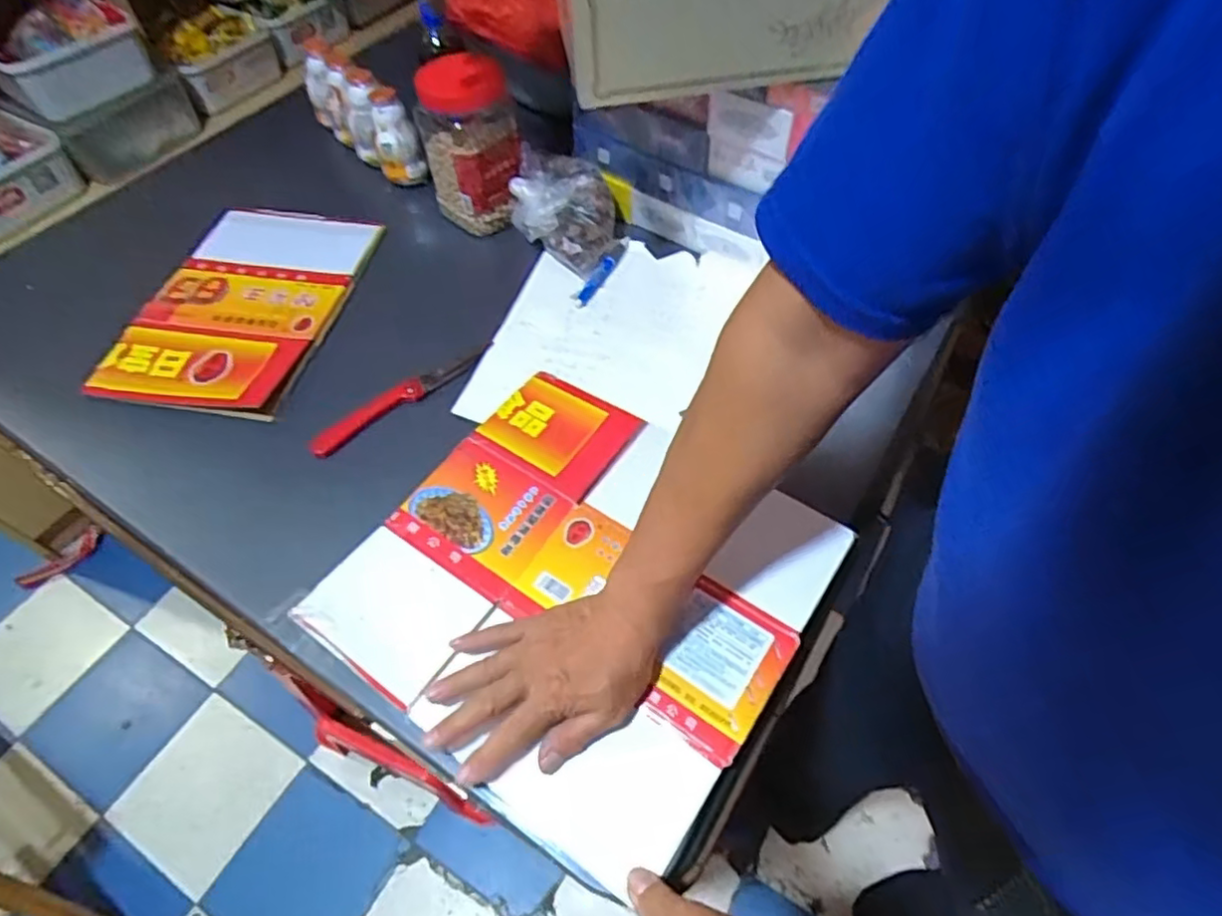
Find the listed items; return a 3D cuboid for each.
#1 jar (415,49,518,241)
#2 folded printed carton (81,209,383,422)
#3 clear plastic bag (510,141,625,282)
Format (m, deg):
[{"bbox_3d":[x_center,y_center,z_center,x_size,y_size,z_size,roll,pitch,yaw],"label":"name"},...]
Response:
[{"bbox_3d":[-0.165,-0.369,0.775,0.107,0.161,0.095,-12,57,-6],"label":"jar"},{"bbox_3d":[-0.422,-0.179,0.754,0.224,0.027,0.312,7,52,5],"label":"folded printed carton"},{"bbox_3d":[-0.053,-0.285,0.775,0.121,0.070,0.151,-5,56,-1],"label":"clear plastic bag"}]

